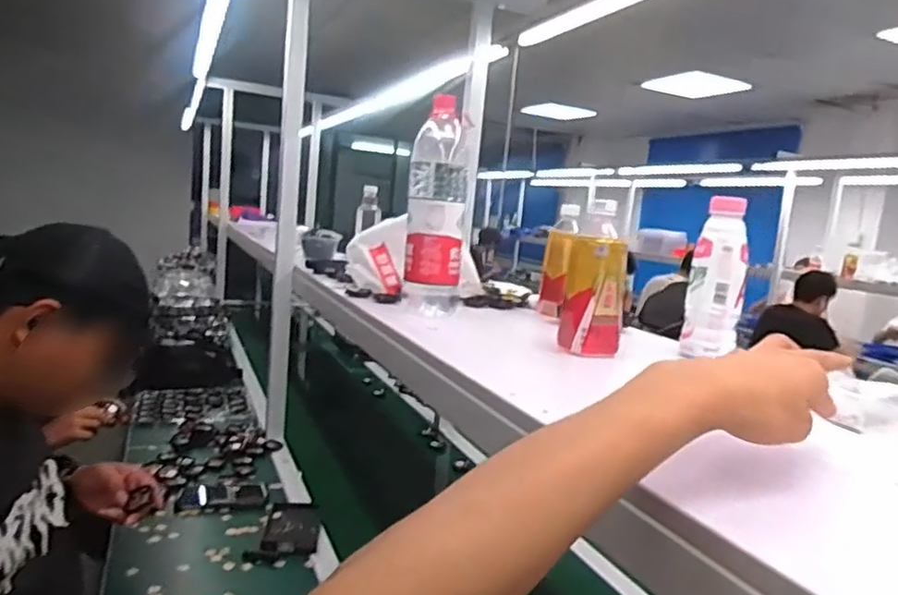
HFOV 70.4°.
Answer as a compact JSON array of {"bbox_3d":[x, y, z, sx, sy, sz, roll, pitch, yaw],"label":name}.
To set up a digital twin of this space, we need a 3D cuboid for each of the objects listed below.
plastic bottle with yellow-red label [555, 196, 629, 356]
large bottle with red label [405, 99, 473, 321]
[{"bbox_3d":[0.173,-0.021,0.762,0.061,0.171,0.054,0,9,-29],"label":"plastic bottle with yellow-red label"},{"bbox_3d":[-0.018,-0.125,0.933,0.087,0.297,0.077,4,8,-3],"label":"large bottle with red label"}]

